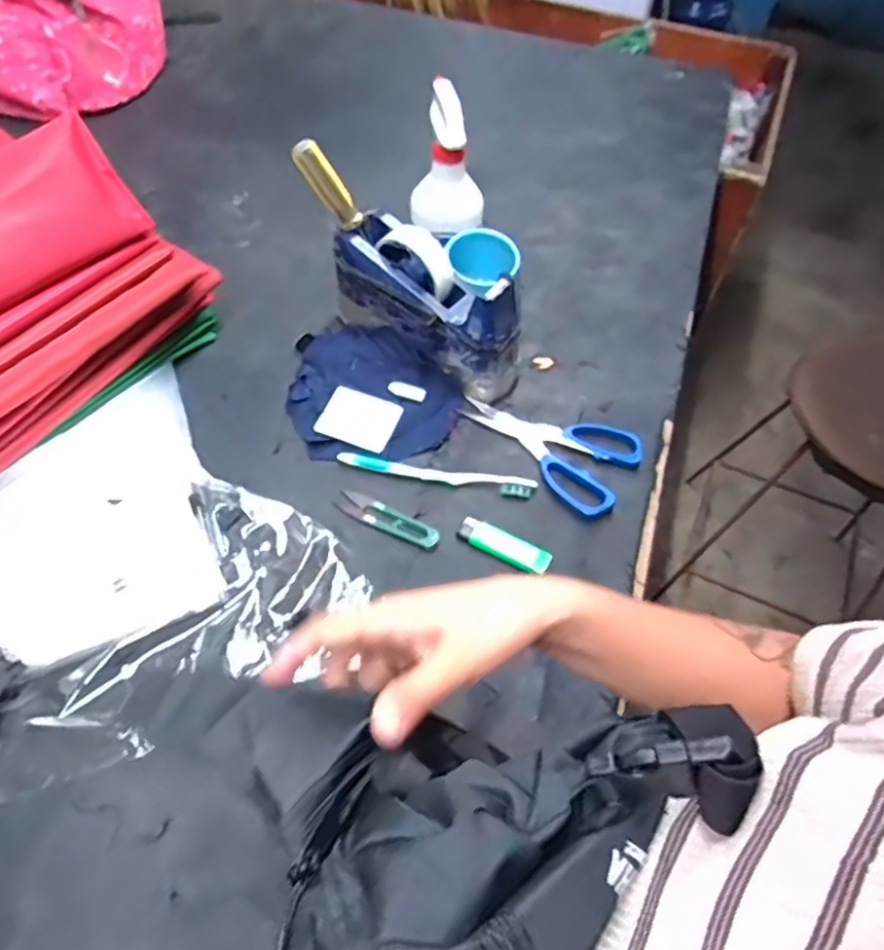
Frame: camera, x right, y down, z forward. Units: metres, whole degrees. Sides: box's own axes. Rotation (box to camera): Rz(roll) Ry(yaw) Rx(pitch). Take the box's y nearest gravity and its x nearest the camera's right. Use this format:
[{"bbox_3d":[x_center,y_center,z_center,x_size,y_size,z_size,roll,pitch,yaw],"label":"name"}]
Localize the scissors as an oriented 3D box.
[{"bbox_3d":[0.115,-0.040,0.628,0.103,0.016,0.172,-34,63,-22],"label":"scissors"}]

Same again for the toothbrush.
[{"bbox_3d":[-0.005,0.000,0.598,0.180,0.013,0.017,9,56,4],"label":"toothbrush"}]

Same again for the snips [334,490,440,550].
[{"bbox_3d":[-0.048,0.038,0.575,0.098,0.006,0.023,24,58,14],"label":"snips"}]

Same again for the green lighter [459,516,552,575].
[{"bbox_3d":[0.053,0.059,0.559,0.080,0.010,0.023,27,59,16],"label":"green lighter"}]

